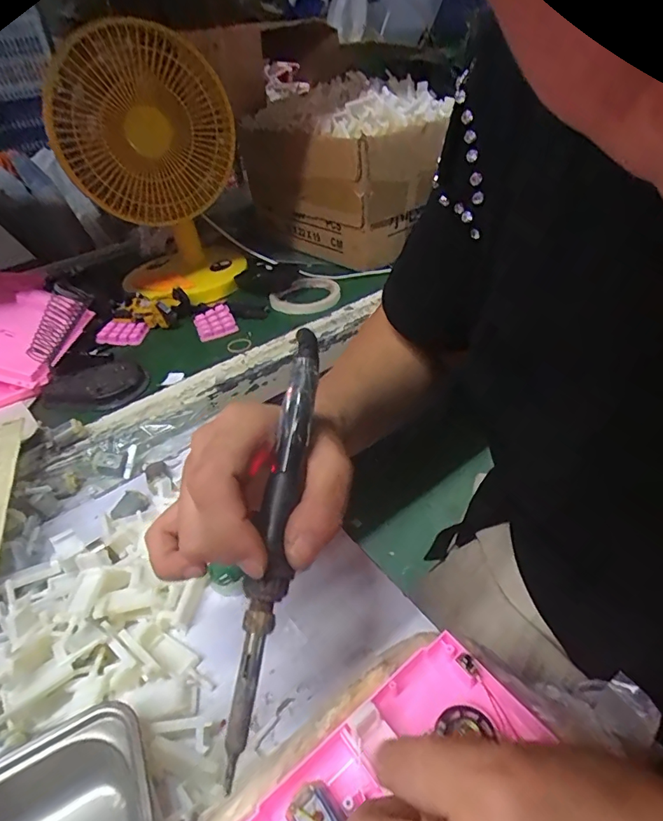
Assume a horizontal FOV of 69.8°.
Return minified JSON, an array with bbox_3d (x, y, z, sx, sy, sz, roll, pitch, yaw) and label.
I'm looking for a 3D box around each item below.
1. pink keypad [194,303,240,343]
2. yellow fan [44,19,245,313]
[{"bbox_3d":[-0.157,-0.118,0.636,0.050,0.014,0.059,-19,41,-15],"label":"pink keypad"},{"bbox_3d":[-0.227,-0.327,0.655,0.191,0.303,0.198,-11,39,-6],"label":"yellow fan"}]

